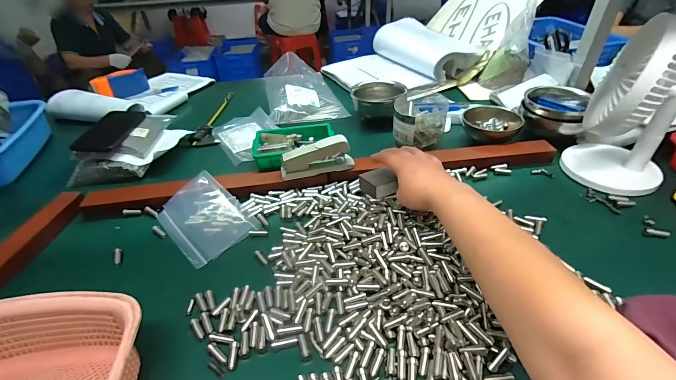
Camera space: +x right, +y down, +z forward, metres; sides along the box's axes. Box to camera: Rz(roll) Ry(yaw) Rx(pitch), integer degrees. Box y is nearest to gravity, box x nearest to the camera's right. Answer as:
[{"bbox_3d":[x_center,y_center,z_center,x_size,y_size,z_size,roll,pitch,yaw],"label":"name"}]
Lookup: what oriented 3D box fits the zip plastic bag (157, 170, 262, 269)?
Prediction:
[{"bbox_3d":[-0.206,0.036,0.499,0.108,0.030,0.155,-32,46,-32],"label":"zip plastic bag"}]

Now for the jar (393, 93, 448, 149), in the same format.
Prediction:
[{"bbox_3d":[0.162,-0.138,0.646,0.098,0.070,0.114,5,39,11],"label":"jar"}]

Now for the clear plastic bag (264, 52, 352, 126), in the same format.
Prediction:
[{"bbox_3d":[-0.092,-0.258,0.822,0.180,0.092,0.232,-13,39,-12],"label":"clear plastic bag"}]

